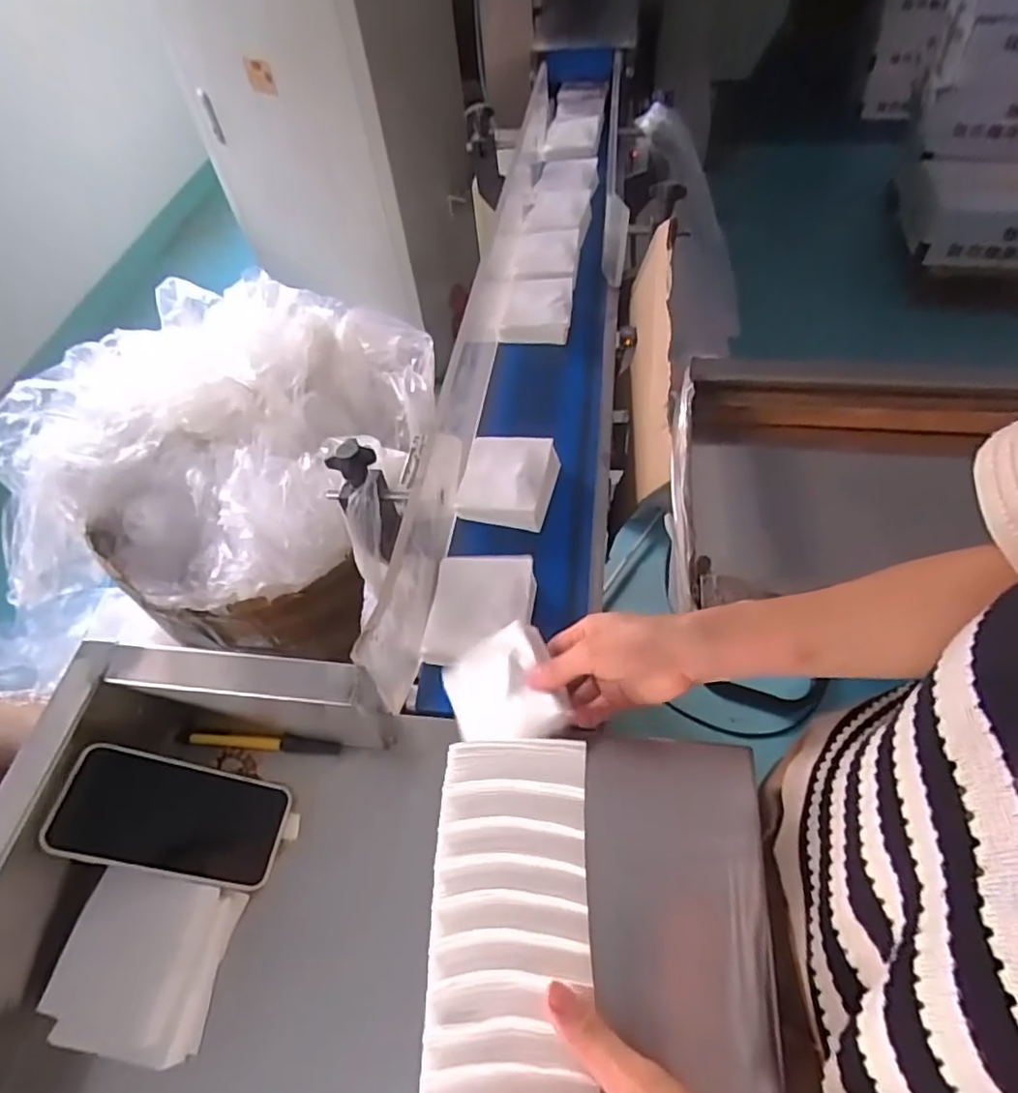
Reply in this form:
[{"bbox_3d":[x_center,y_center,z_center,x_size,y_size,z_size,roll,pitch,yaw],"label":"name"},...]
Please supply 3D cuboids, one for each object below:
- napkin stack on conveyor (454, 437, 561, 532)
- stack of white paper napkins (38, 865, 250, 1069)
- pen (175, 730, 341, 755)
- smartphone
[{"bbox_3d":[-0.002,-0.072,0.664,0.099,0.034,0.106,9,56,11],"label":"napkin stack on conveyor"},{"bbox_3d":[-0.253,0.285,0.432,0.105,0.017,0.104,12,66,-1],"label":"stack of white paper napkins"},{"bbox_3d":[-0.213,0.165,0.534,0.141,0.010,0.014,3,55,7],"label":"pen"},{"bbox_3d":[-0.246,0.200,0.465,0.153,0.017,0.074,23,53,-20],"label":"smartphone"}]

